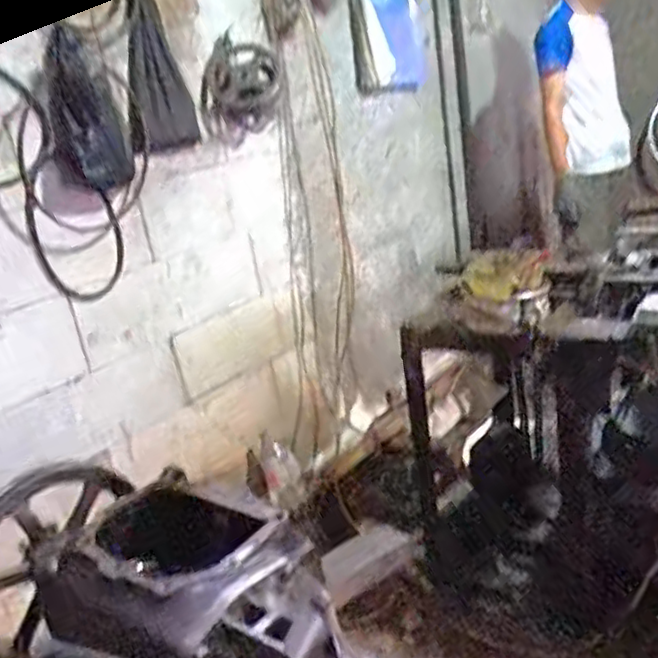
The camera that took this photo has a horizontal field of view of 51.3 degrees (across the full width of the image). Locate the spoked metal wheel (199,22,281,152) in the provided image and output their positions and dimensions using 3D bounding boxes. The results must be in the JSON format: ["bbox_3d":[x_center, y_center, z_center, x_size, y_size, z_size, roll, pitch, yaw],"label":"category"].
[{"bbox_3d":[-0.219,-0.599,1.730,0.054,0.272,0.303,23,-1,23],"label":"spoked metal wheel"}]

